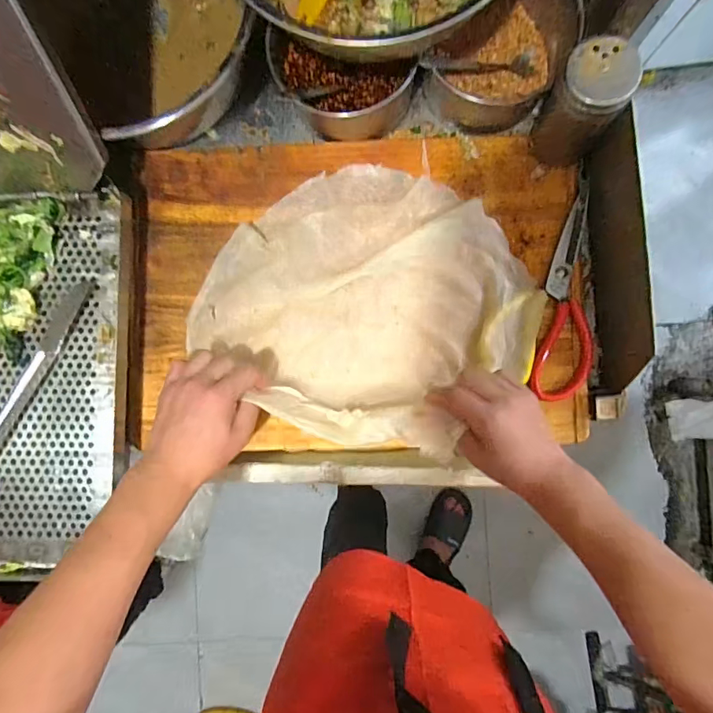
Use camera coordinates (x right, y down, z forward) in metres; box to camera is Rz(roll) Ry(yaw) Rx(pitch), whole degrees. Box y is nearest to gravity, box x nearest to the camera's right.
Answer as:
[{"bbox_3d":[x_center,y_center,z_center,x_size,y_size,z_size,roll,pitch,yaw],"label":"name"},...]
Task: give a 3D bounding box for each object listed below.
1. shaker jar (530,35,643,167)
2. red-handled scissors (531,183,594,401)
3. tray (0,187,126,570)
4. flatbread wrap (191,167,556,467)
[{"bbox_3d":[0.213,-0.237,0.458,0.063,0.120,0.063,0,88,2],"label":"shaker jar"},{"bbox_3d":[0.230,-0.064,0.503,0.058,0.016,0.223,10,89,2],"label":"red-handled scissors"},{"bbox_3d":[-0.390,0.024,0.486,0.315,0.036,0.382,0,88,2],"label":"tray"},{"bbox_3d":[0.015,-0.058,0.488,0.309,0.054,0.283,39,90,2],"label":"flatbread wrap"}]

